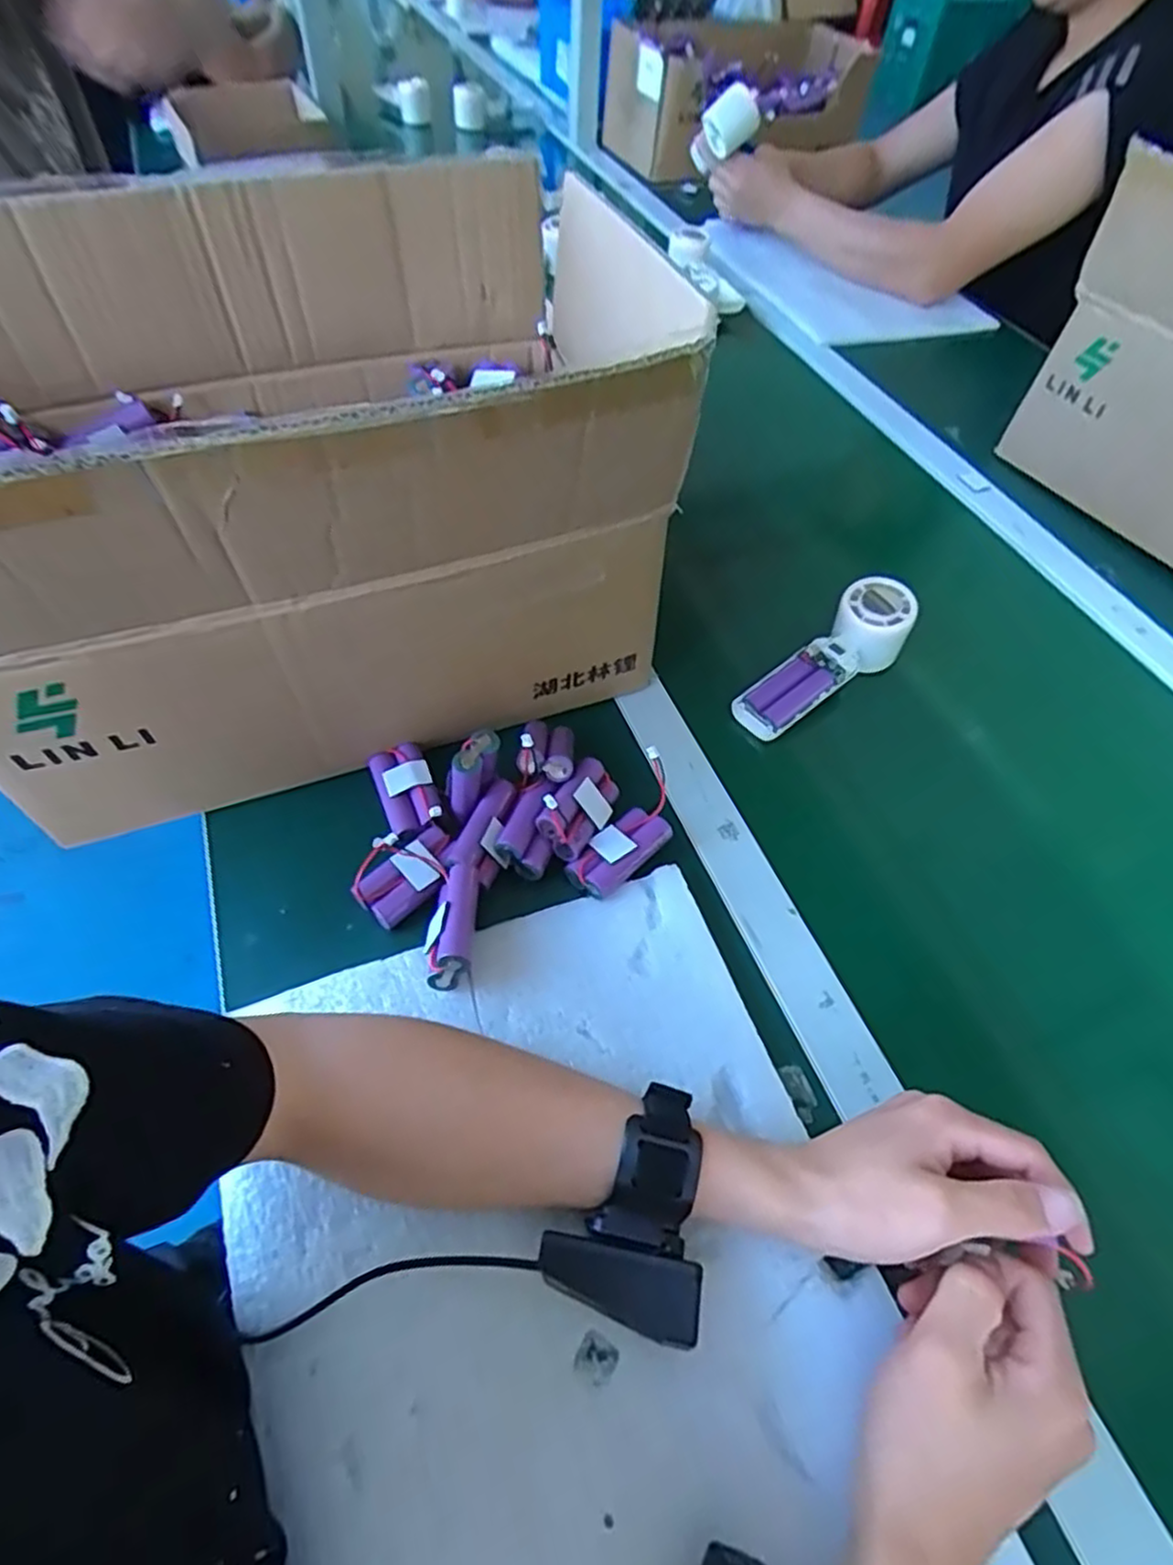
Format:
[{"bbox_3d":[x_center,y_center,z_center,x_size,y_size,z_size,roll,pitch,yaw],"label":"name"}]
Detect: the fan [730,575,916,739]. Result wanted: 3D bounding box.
[{"bbox_3d":[0.186,-0.090,0.565,0.169,0.045,0.052,-39,65,-10],"label":"fan"}]

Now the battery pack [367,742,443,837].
[{"bbox_3d":[-0.122,0.000,0.481,0.035,0.022,0.055,-20,59,-16],"label":"battery pack"}]

